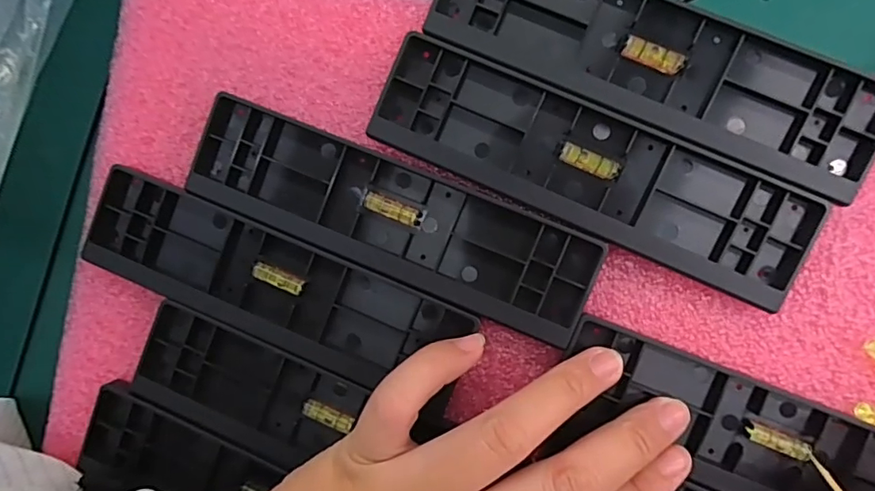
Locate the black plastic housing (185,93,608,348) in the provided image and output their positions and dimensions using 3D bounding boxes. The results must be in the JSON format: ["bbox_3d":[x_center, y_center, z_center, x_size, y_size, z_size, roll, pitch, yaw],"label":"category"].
[{"bbox_3d":[-0.019,-0.011,0.193,0.158,0.005,0.044,23,95,6],"label":"black plastic housing"}]

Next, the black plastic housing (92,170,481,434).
[{"bbox_3d":[-0.064,0.018,0.200,0.159,0.007,0.044,21,93,6],"label":"black plastic housing"}]

